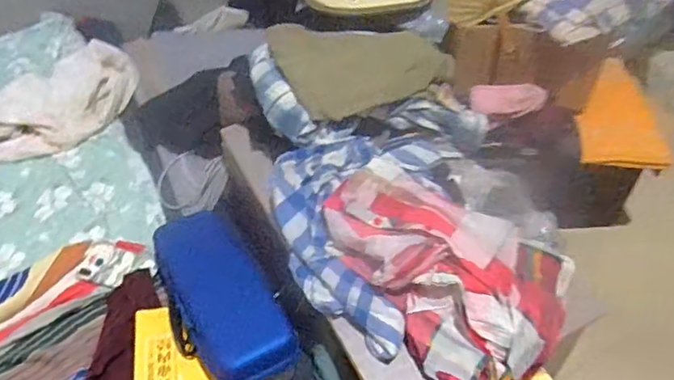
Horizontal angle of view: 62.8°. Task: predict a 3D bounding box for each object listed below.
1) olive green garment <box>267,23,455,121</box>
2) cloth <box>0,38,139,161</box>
[{"bbox_3d":[0.043,-0.235,0.970,0.285,0.076,0.199,-20,51,-15],"label":"olive green garment"},{"bbox_3d":[-0.673,-0.194,1.346,0.415,0.109,0.249,-35,55,-22],"label":"cloth"}]

